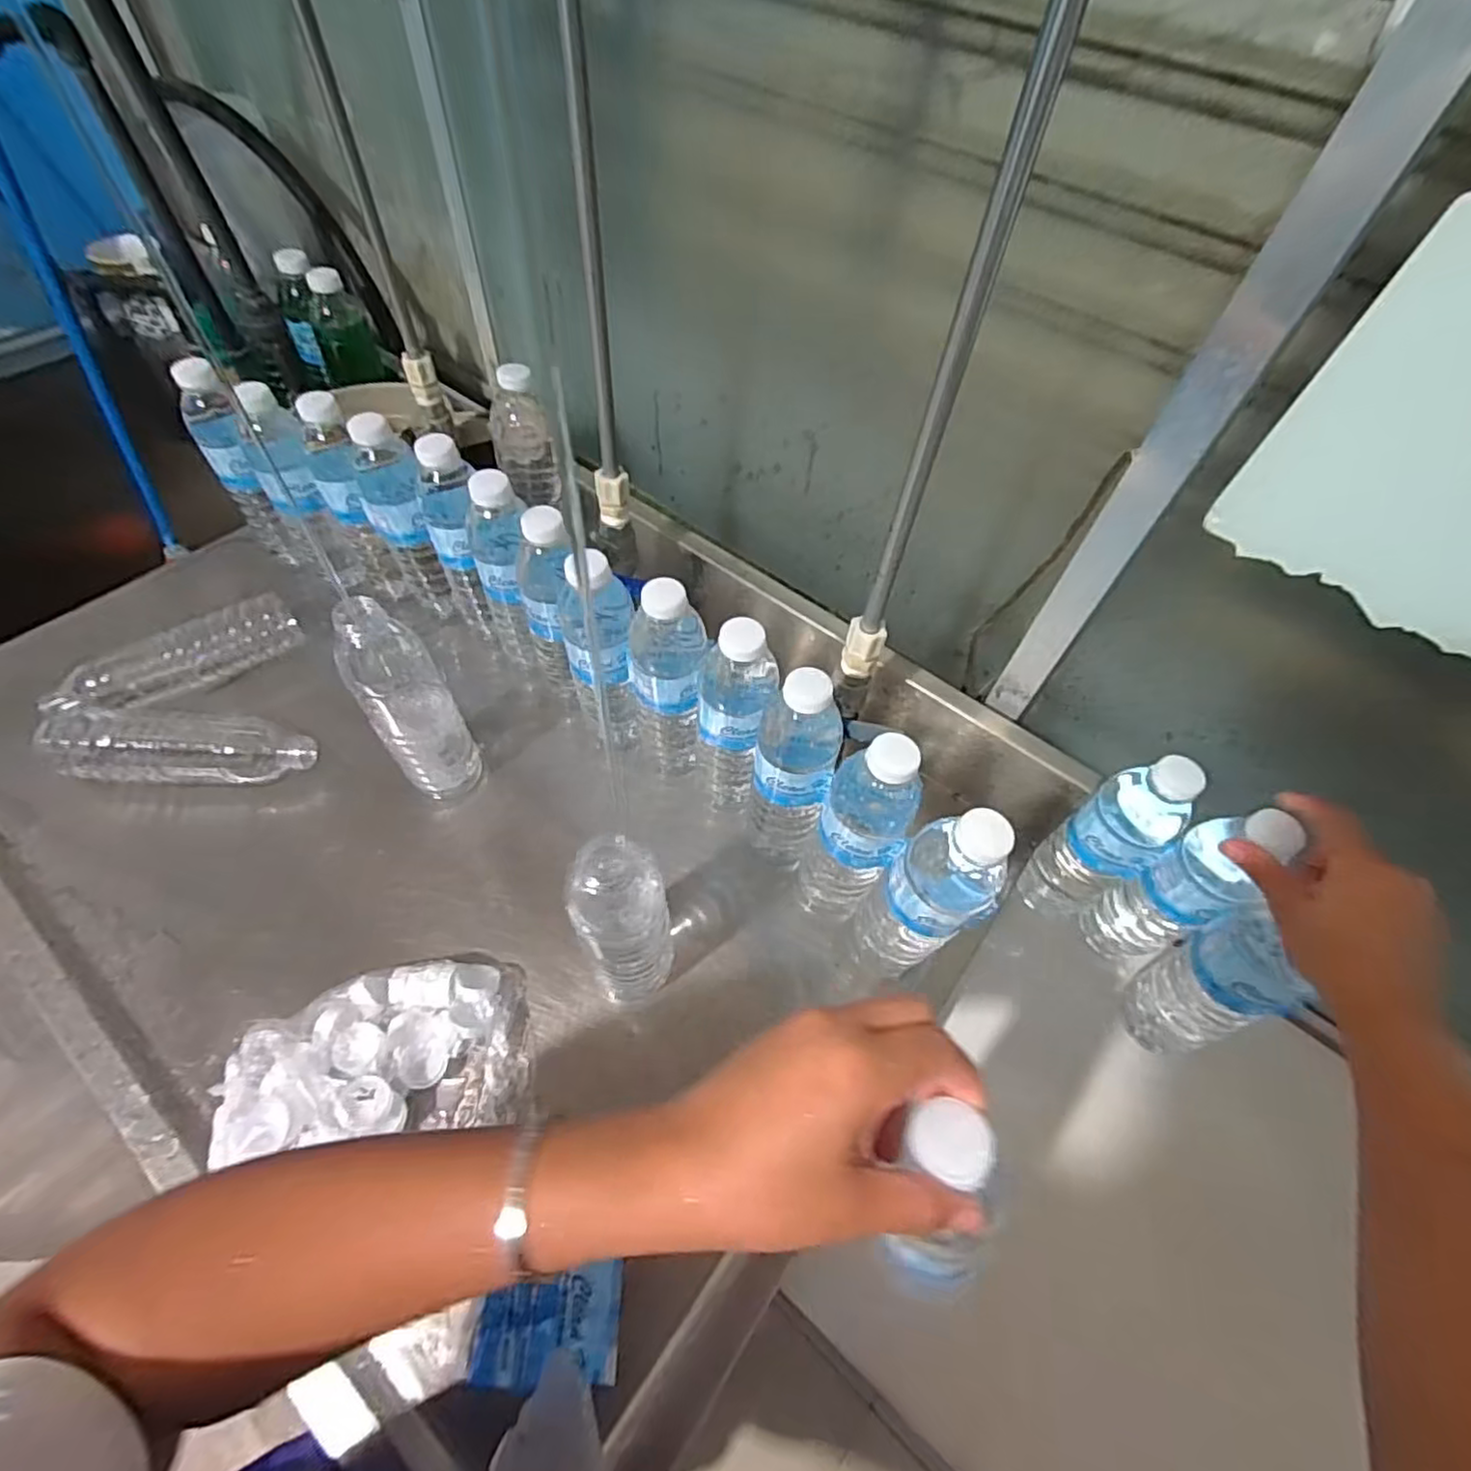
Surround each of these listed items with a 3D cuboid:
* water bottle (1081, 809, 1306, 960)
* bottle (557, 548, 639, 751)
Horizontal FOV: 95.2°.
[{"bbox_3d":[0.341,0.119,0.520,0.062,0.196,0.063,27,59,14],"label":"water bottle"},{"bbox_3d":[-0.113,-0.056,0.573,0.057,0.231,0.057,-10,57,-12],"label":"bottle"}]

